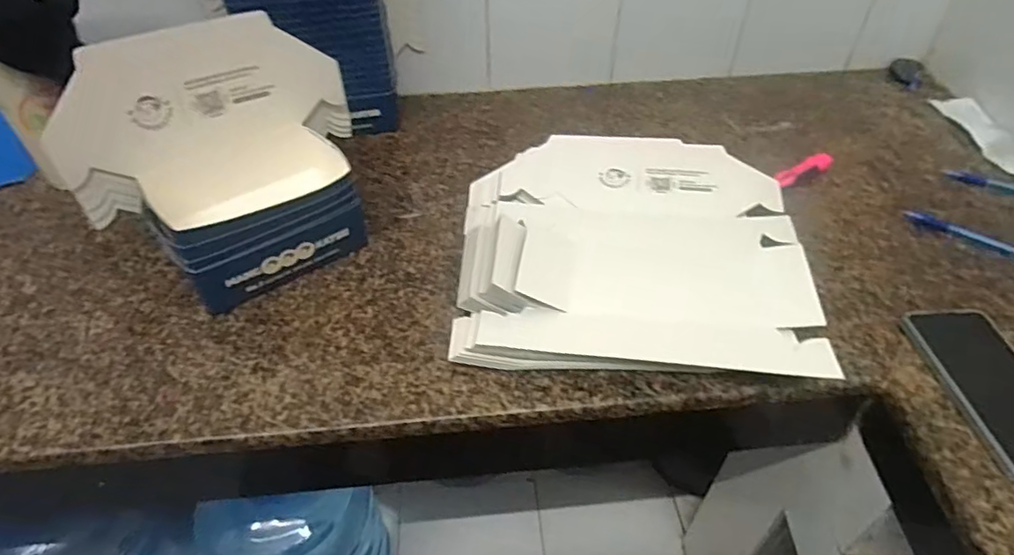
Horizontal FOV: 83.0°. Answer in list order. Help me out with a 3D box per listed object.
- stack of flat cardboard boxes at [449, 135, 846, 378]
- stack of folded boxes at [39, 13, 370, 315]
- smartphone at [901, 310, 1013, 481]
[{"bbox_3d":[0.128,-0.041,0.621,0.338,0.048,0.347,5,44,6],"label":"stack of flat cardboard boxes"},{"bbox_3d":[-0.265,-0.112,0.572,0.265,0.226,0.130,-31,51,-27],"label":"stack of folded boxes"},{"bbox_3d":[0.422,0.094,0.493,0.083,0.014,0.169,-3,44,-2],"label":"smartphone"}]

